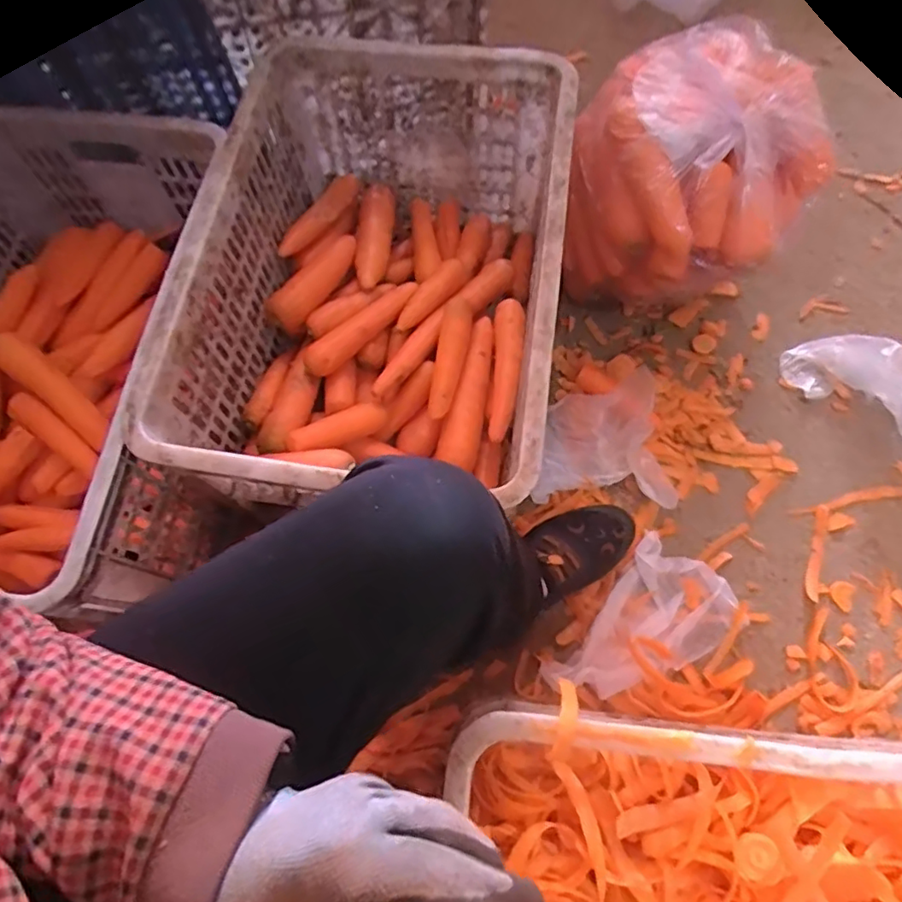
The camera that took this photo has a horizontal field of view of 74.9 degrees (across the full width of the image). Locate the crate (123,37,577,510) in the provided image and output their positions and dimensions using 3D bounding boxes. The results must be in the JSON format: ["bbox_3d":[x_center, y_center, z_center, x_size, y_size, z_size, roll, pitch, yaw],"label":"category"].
[{"bbox_3d":[-0.061,-0.206,0.685,0.370,0.230,0.582,7,70,5],"label":"crate"}]

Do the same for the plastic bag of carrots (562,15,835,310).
[{"bbox_3d":[0.261,-0.289,0.705,0.238,0.304,0.196,39,75,15],"label":"plastic bag of carrots"}]

